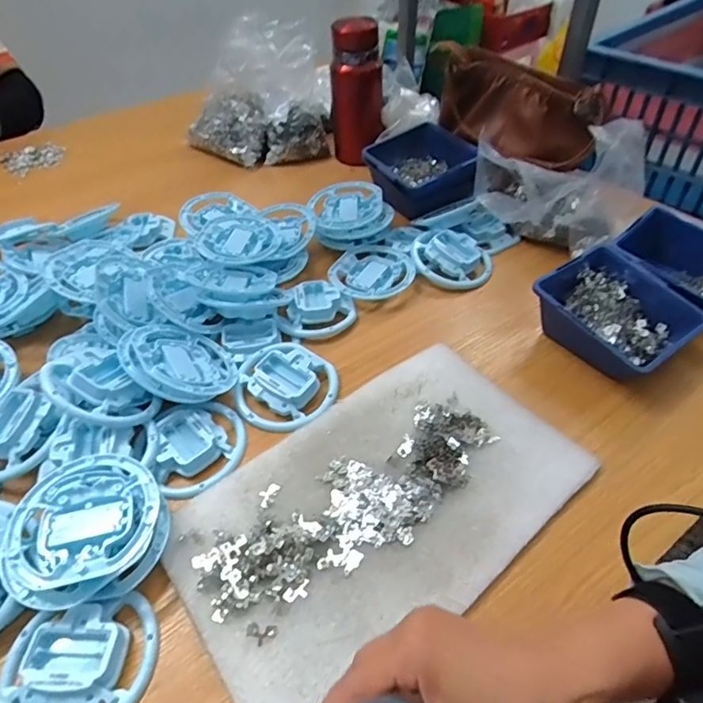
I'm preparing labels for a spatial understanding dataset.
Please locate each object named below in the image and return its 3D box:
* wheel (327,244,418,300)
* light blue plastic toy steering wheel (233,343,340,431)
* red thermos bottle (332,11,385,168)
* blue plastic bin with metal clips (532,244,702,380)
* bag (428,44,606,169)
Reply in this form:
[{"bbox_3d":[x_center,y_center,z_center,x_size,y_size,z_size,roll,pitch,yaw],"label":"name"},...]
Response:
[{"bbox_3d":[0.027,-0.097,0.648,0.103,0.023,0.103,-1,46,1],"label":"wheel"},{"bbox_3d":[-0.068,0.030,0.515,0.101,0.020,0.095,-1,46,1],"label":"light blue plastic toy steering wheel"},{"bbox_3d":[0.009,-0.405,0.810,0.079,0.208,0.066,-4,46,-1],"label":"red thermos bottle"},{"bbox_3d":[0.274,-0.033,0.539,0.123,0.066,0.139,-30,52,-24],"label":"blue plastic bin with metal clips"},{"bbox_3d":[0.220,-0.331,0.696,0.224,0.109,0.075,29,54,27],"label":"bag"}]

